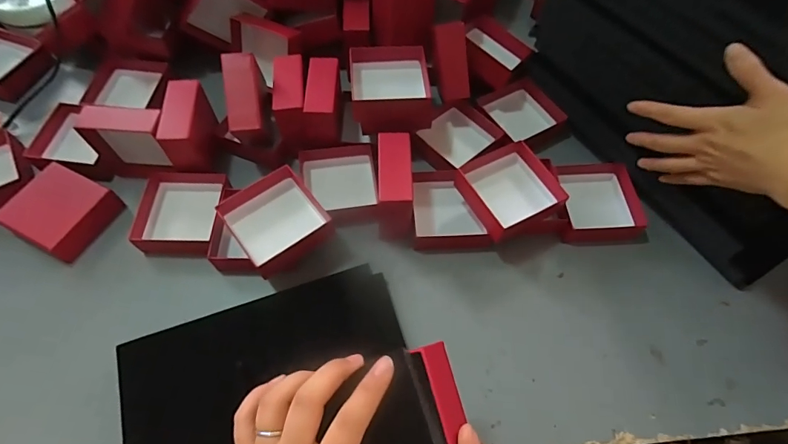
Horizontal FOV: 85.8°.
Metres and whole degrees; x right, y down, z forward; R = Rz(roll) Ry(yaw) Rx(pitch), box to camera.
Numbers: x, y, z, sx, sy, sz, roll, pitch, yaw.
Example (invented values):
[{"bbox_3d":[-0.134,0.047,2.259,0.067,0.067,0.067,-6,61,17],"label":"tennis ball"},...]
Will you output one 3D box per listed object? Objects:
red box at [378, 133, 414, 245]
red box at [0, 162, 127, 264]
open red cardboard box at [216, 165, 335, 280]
[{"bbox_3d":[0.003,-0.036,0.469,0.041,0.089,0.097,-2,62,-2],"label":"red box"},{"bbox_3d":[-0.377,-0.015,0.478,0.095,0.040,0.088,25,64,12],"label":"red box"},{"bbox_3d":[-0.123,-0.002,0.450,0.092,0.044,0.086,-37,71,-14],"label":"open red cardboard box"}]

